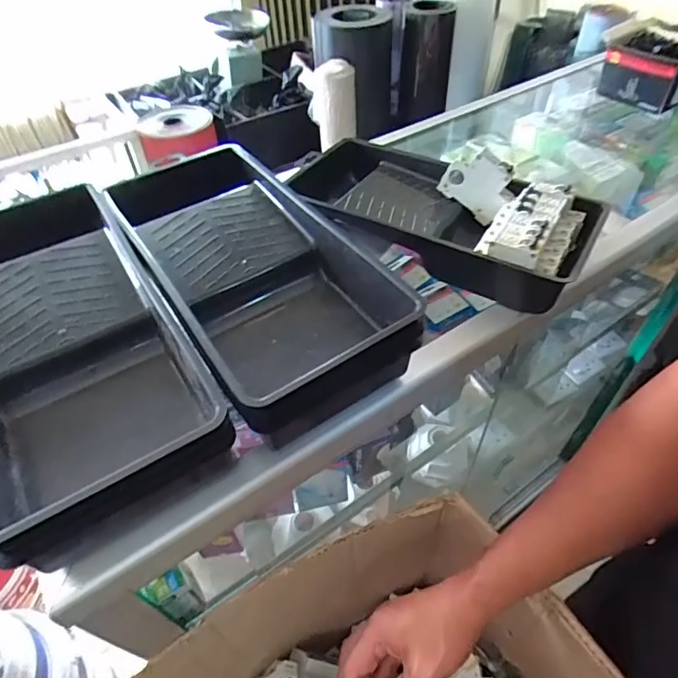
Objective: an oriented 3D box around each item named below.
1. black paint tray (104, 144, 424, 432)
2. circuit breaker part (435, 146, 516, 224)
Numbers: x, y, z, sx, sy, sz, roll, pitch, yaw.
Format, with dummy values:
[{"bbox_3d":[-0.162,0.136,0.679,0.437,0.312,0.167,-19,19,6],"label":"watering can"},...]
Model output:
[{"bbox_3d":[-0.085,-0.070,0.437,0.144,0.070,0.342,-27,52,-20],"label":"black paint tray"},{"bbox_3d":[0.153,-0.173,0.531,0.079,0.076,0.015,32,57,28],"label":"circuit breaker part"}]

